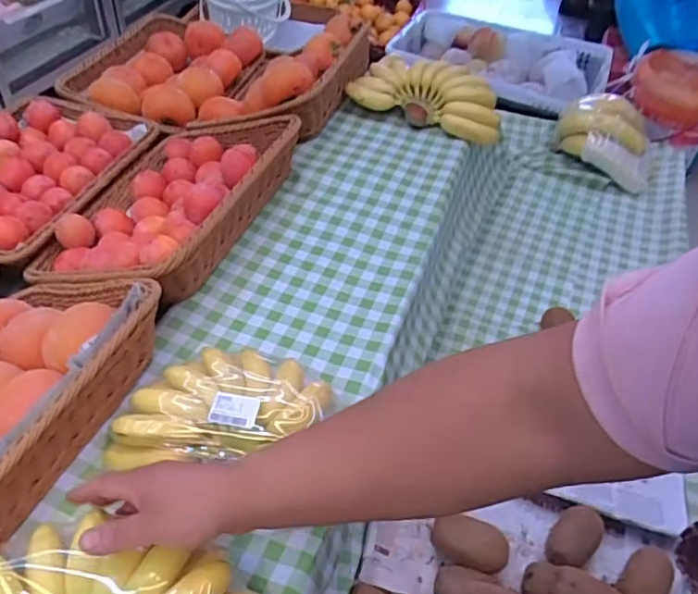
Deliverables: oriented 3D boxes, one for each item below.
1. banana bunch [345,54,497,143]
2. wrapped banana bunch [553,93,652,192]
[{"bbox_3d":[0.118,-0.302,0.960,0.235,0.070,0.113,4,45,-1],"label":"banana bunch"},{"bbox_3d":[0.481,-0.293,1.176,0.189,0.119,0.111,22,47,16],"label":"wrapped banana bunch"}]

